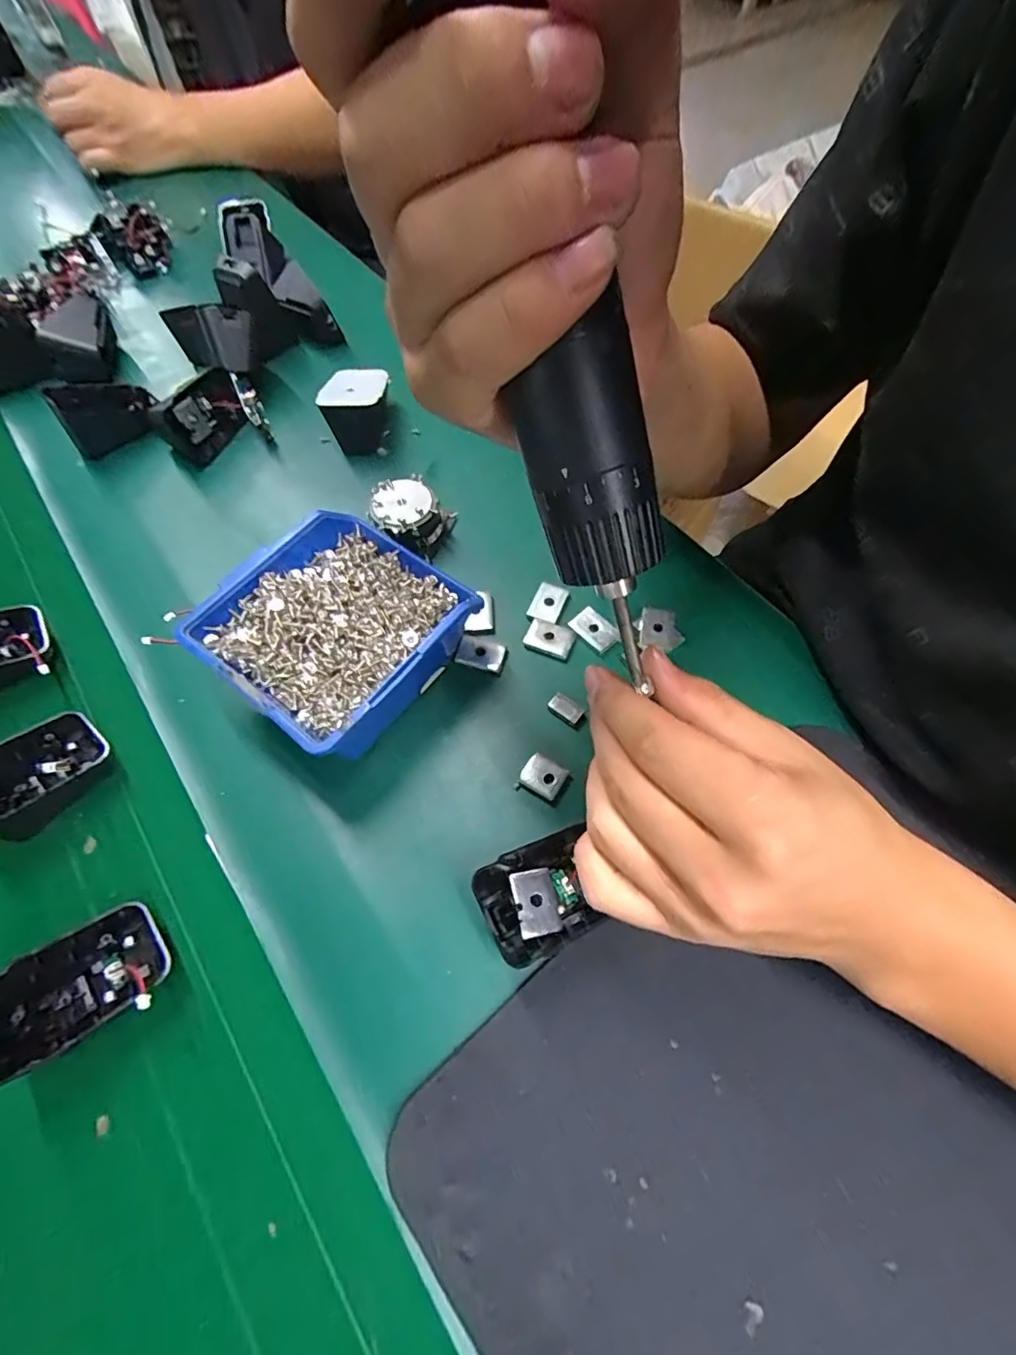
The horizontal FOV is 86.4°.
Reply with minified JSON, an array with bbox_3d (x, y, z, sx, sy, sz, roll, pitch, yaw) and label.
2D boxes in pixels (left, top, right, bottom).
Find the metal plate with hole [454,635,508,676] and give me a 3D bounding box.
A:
[{"bbox_3d":[-0.016,-0.015,0.331,0.029,0.007,0.020,12,64,8],"label":"metal plate with hole"}]

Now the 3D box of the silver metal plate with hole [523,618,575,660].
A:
[{"bbox_3d":[0.026,-0.025,0.334,0.029,0.004,0.020,19,65,11],"label":"silver metal plate with hole"}]

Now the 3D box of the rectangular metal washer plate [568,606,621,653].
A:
[{"bbox_3d":[0.054,-0.030,0.335,0.019,0.005,0.029,-41,69,-17],"label":"rectangular metal washer plate"}]

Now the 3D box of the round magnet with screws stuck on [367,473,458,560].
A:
[{"bbox_3d":[-0.066,-0.108,0.365,0.047,0.029,0.047,-1,63,2],"label":"round magnet with screws stuck on"}]

